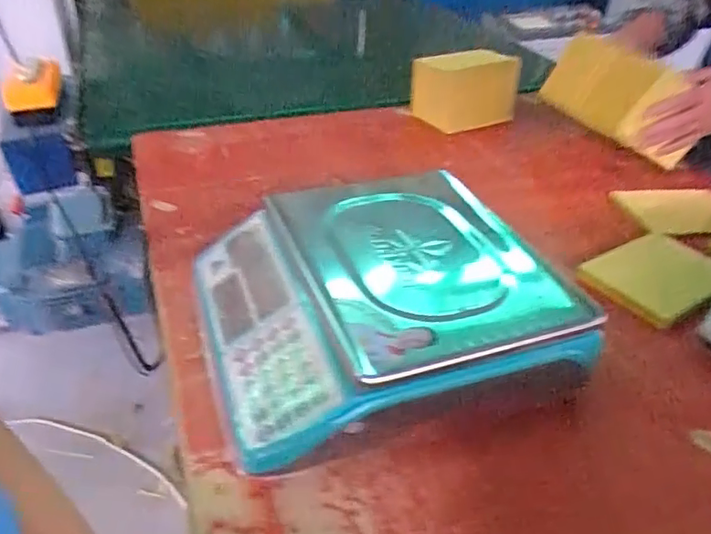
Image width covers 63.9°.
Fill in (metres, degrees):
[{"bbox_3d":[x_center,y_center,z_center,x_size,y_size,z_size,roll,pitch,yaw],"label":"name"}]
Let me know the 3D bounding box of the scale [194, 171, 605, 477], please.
[{"bbox_3d":[0.016,0.031,0.584,0.328,0.110,0.308,-11,39,-17],"label":"scale"}]

